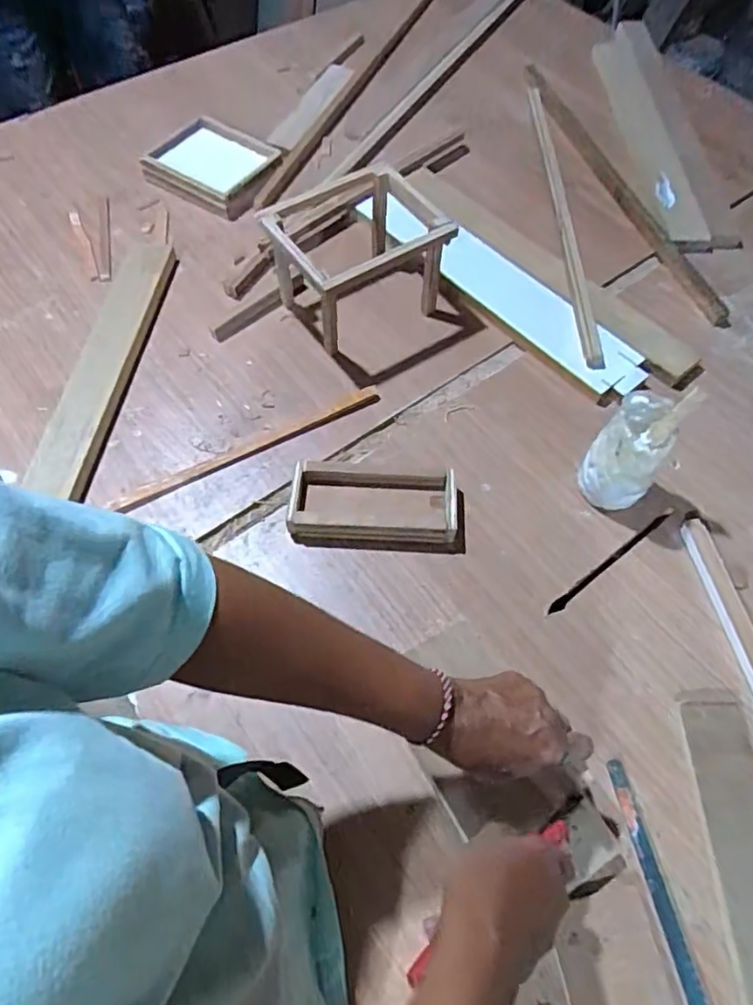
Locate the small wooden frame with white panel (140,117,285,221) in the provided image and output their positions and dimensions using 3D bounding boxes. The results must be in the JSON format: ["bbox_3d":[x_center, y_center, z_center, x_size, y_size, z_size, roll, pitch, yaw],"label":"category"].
[{"bbox_3d":[-0.227,-0.475,0.853,0.165,0.041,0.139,24,63,13],"label":"small wooden frame with white panel"}]

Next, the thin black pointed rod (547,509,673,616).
[{"bbox_3d":[0.231,0.056,0.596,0.175,0.004,0.010,-34,66,-17],"label":"thin black pointed rod"}]

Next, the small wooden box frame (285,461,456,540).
[{"bbox_3d":[-0.004,0.001,0.596,0.160,0.034,0.071,1,61,0],"label":"small wooden box frame"}]

